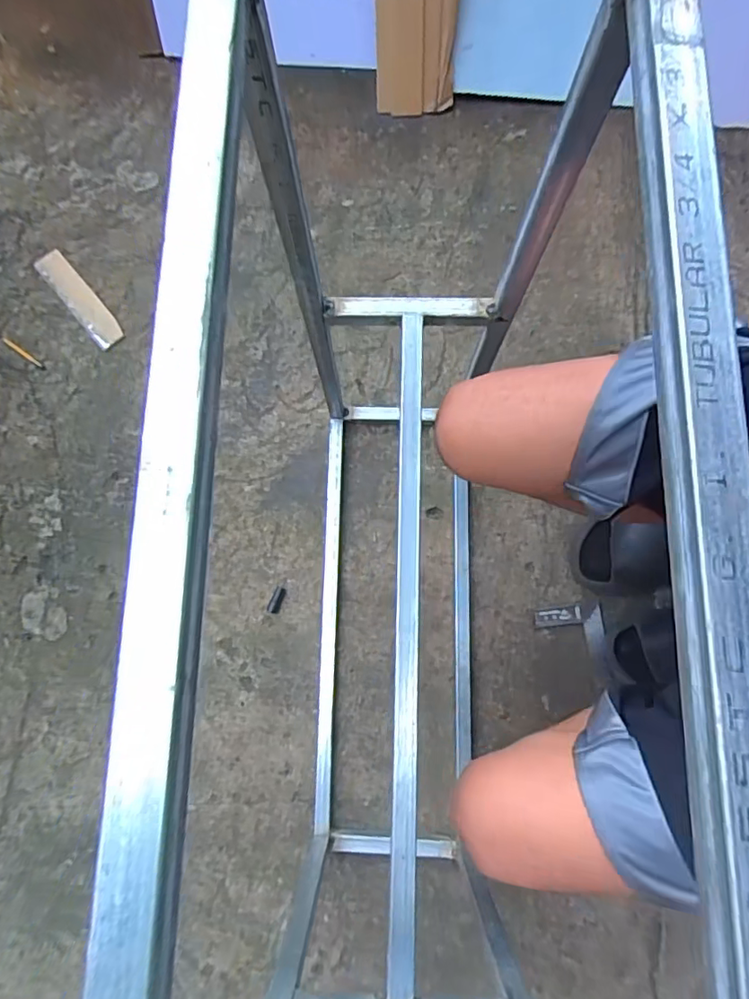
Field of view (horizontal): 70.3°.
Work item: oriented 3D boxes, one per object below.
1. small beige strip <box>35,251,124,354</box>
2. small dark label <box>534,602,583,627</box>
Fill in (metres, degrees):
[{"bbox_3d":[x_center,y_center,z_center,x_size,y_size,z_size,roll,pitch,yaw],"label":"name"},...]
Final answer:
[{"bbox_3d":[-0.470,-0.321,0.846,0.048,0.004,0.192,-40,82,-8],"label":"small beige strip"},{"bbox_3d":[0.264,0.165,0.762,0.067,0.012,0.027,-7,79,-2],"label":"small dark label"}]

